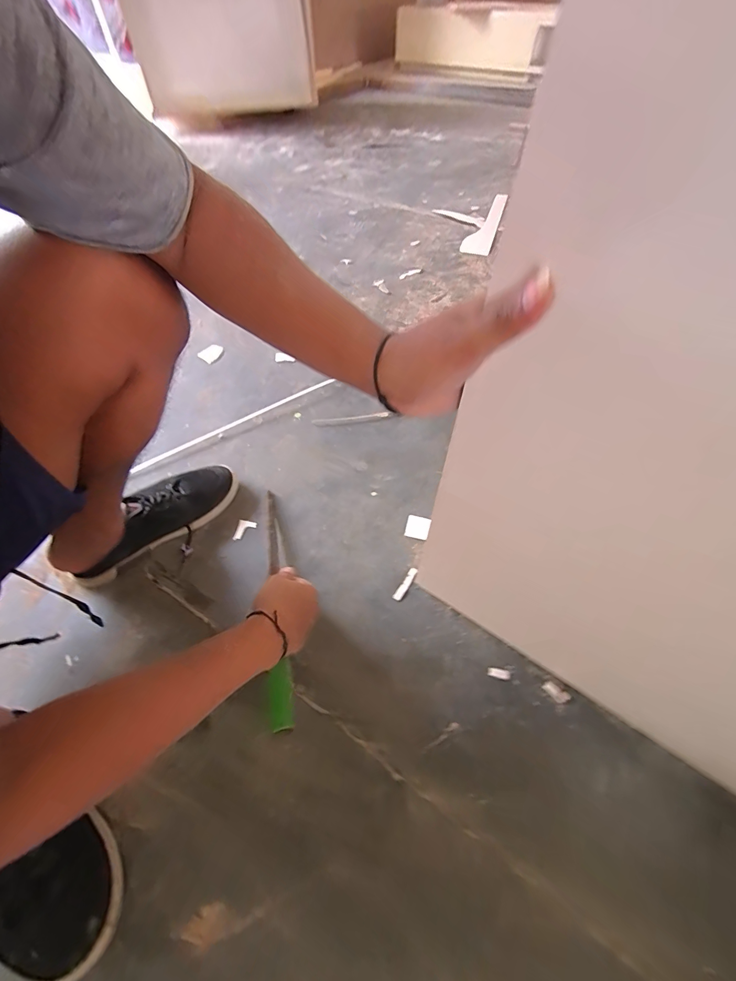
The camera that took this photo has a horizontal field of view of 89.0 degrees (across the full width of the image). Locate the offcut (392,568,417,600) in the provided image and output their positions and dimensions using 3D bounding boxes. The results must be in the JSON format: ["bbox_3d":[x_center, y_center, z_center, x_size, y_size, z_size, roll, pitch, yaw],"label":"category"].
[{"bbox_3d":[0.056,0.138,0.555,0.013,0.008,0.054,31,58,20],"label":"offcut"}]

